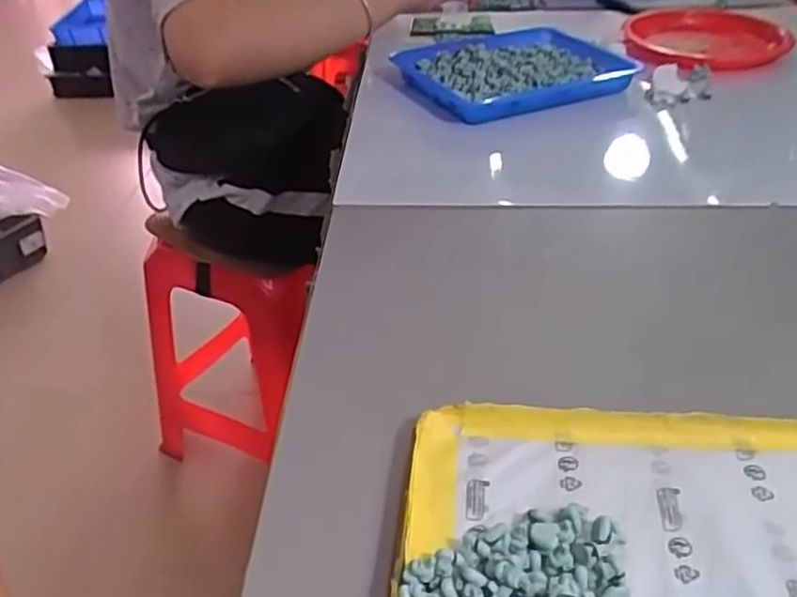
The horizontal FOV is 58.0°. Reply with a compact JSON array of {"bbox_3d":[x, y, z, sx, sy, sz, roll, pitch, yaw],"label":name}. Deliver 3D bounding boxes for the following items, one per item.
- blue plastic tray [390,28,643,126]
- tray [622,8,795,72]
[{"bbox_3d":[0.124,-0.246,0.767,0.223,0.037,0.178,-17,38,-22],"label":"blue plastic tray"},{"bbox_3d":[0.360,-0.313,0.855,0.173,0.028,0.178,-1,35,1],"label":"tray"}]

